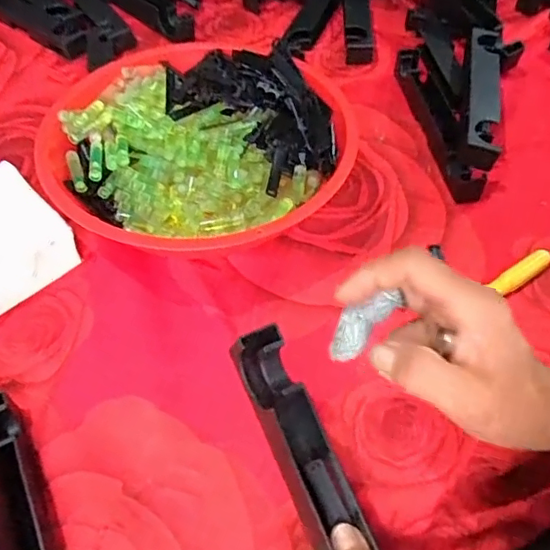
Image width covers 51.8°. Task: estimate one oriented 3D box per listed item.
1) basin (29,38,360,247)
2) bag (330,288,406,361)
[{"bbox_3d":[-0.065,-0.107,0.470,0.243,0.054,0.237,-1,55,1],"label":"basin"},{"bbox_3d":[0.046,0.025,0.300,0.048,0.010,0.019,-49,62,15],"label":"bag"}]

